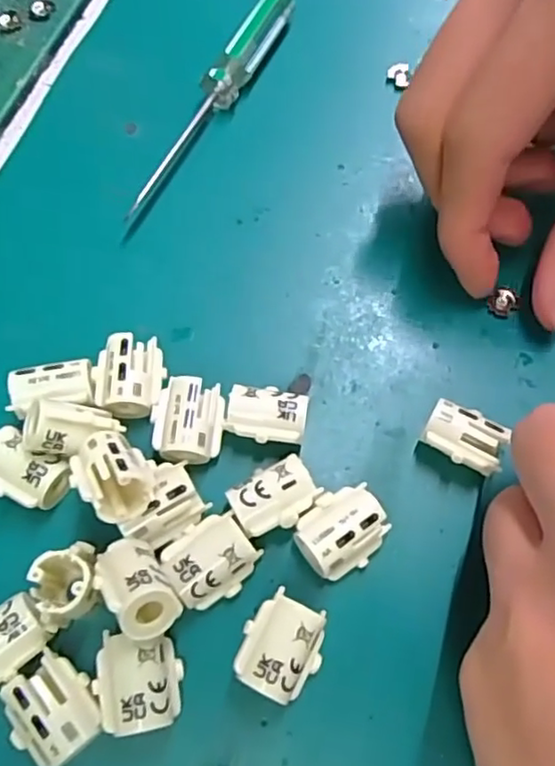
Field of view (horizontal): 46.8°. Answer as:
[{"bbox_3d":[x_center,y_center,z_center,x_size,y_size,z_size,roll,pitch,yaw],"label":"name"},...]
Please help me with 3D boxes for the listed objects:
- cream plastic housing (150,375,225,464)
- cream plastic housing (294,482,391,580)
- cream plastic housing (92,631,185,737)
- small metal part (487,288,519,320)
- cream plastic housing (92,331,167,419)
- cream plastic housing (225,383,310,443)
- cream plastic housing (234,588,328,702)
[{"bbox_3d":[-0.025,0.012,0.179,0.019,0.014,0.023,1,67,3],"label":"cream plastic housing"},{"bbox_3d":[0.016,0.039,0.167,0.023,0.016,0.019,-32,69,-11],"label":"cream plastic housing"},{"bbox_3d":[-0.033,0.070,0.151,0.018,0.012,0.020,-1,67,2],"label":"cream plastic housing"},{"bbox_3d":[0.072,-0.026,0.204,0.009,0.004,0.008,-30,69,-10],"label":"small metal part"},{"bbox_3d":[-0.042,0.000,0.184,0.019,0.014,0.026,-2,67,2],"label":"cream plastic housing"},{"bbox_3d":[-0.003,0.011,0.181,0.021,0.015,0.015,8,67,6],"label":"cream plastic housing"},{"bbox_3d":[0.001,0.064,0.156,0.018,0.014,0.022,23,70,12],"label":"cream plastic housing"}]

